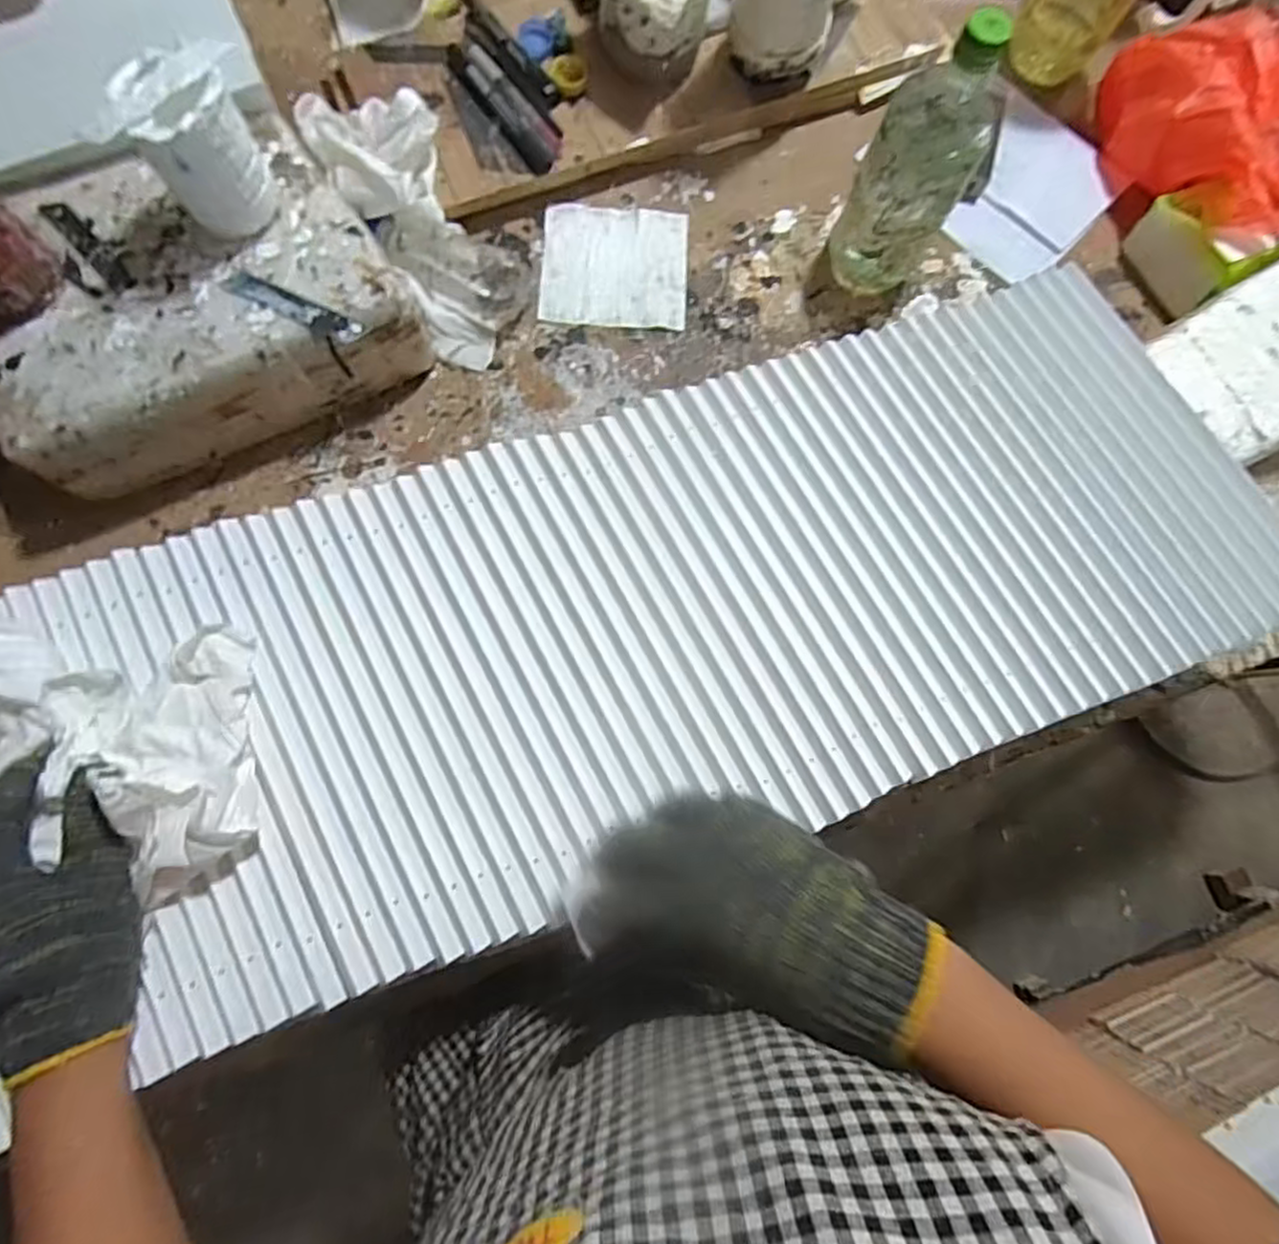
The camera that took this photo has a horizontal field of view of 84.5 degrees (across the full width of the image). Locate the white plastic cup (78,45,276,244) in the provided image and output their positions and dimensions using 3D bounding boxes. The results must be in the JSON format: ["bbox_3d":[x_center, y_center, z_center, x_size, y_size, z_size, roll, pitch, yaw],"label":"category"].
[{"bbox_3d":[-0.282,-0.303,0.452,0.065,0.086,0.061,1,81,-4],"label":"white plastic cup"}]

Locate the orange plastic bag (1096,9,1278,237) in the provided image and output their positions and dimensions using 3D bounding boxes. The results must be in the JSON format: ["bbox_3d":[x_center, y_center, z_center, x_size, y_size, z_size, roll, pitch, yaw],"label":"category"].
[{"bbox_3d":[0.561,-0.445,0.638,0.225,0.087,0.223,5,81,-3],"label":"orange plastic bag"}]

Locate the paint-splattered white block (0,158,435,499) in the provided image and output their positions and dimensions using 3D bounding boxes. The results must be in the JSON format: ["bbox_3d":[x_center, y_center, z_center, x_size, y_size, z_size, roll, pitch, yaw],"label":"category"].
[{"bbox_3d":[-0.329,-0.234,0.531,0.288,0.095,0.200,-24,84,-8],"label":"paint-splattered white block"}]

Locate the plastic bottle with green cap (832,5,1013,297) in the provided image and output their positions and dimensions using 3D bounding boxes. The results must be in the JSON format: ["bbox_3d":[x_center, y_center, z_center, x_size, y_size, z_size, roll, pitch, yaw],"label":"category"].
[{"bbox_3d":[0.213,-0.350,0.558,0.087,0.202,0.072,32,80,1],"label":"plastic bottle with green cap"}]

